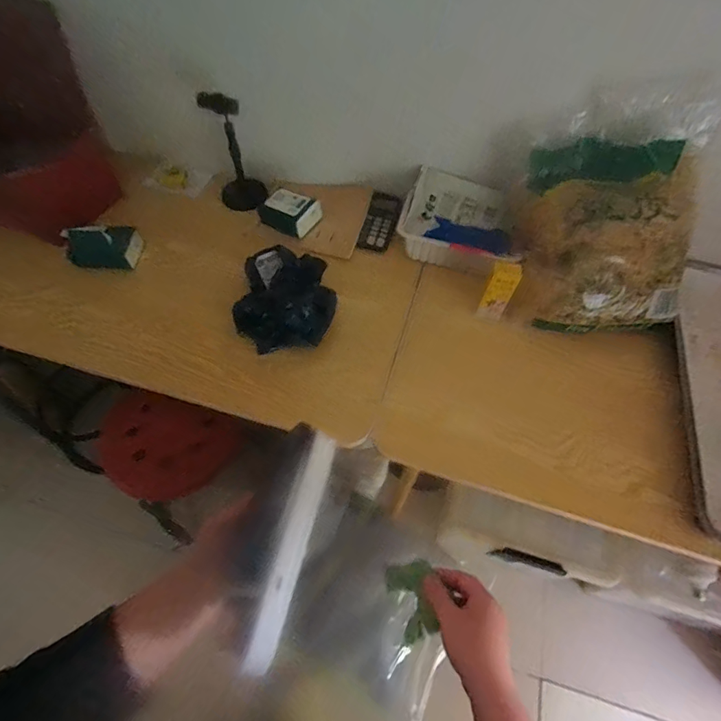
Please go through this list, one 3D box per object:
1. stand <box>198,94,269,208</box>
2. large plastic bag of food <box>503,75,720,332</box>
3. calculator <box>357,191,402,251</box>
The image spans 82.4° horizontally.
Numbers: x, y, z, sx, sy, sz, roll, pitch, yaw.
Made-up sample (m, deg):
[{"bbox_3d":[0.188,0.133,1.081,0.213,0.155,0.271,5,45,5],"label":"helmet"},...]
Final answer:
[{"bbox_3d":[-0.269,-0.446,0.882,0.104,0.221,0.098,-13,59,-10],"label":"stand"},{"bbox_3d":[0.453,-0.247,0.737,0.321,0.307,0.295,7,58,2],"label":"large plastic bag of food"},{"bbox_3d":[0.047,-0.314,0.929,0.070,0.016,0.157,14,72,7],"label":"calculator"}]

